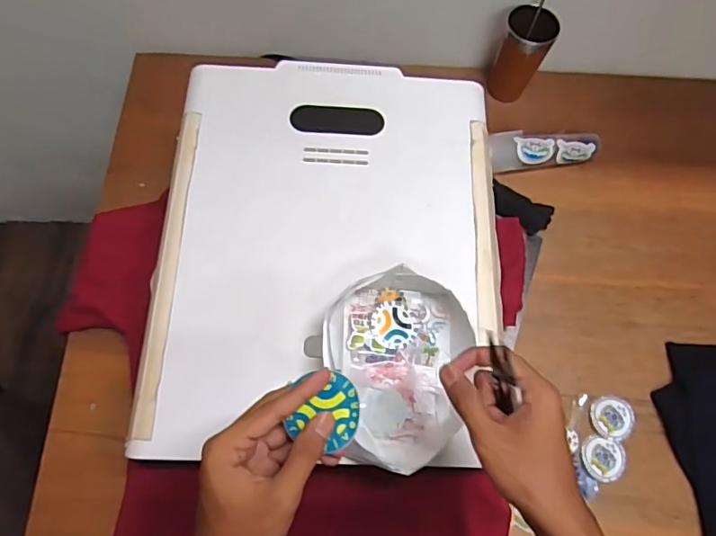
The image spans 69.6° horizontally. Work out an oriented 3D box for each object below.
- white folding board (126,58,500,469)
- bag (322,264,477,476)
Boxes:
[{"bbox_3d":[-0.032,-0.042,0.620,0.392,0.028,0.503,3,67,-2],"label":"white folding board"},{"bbox_3d":[0.046,0.104,0.544,0.158,0.053,0.198,-1,68,-3],"label":"bag"}]

